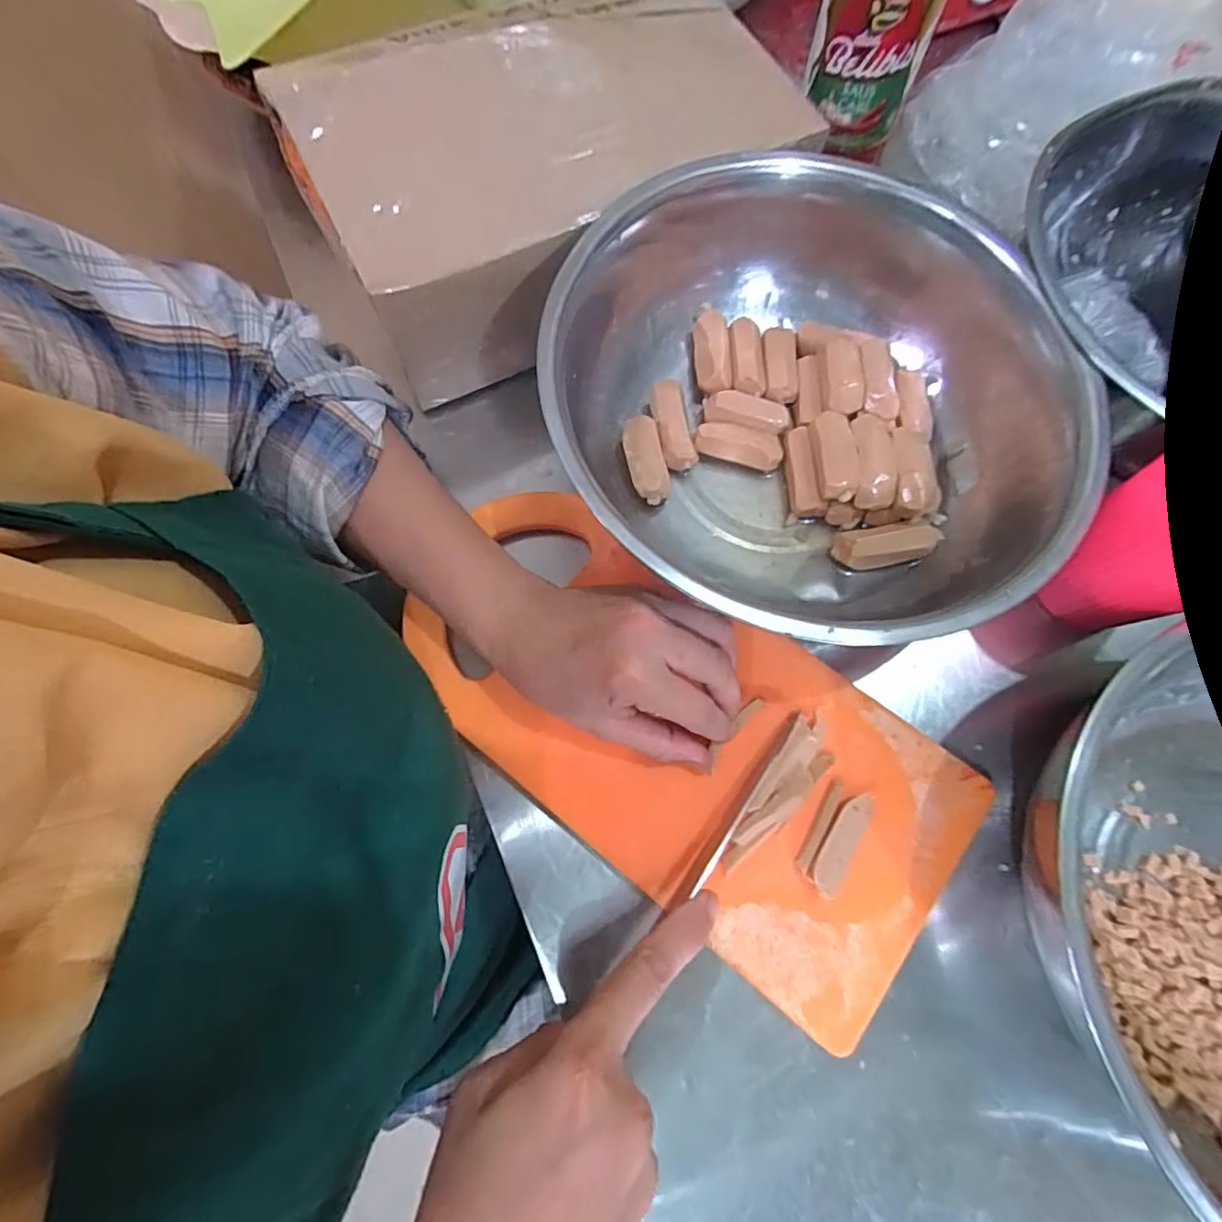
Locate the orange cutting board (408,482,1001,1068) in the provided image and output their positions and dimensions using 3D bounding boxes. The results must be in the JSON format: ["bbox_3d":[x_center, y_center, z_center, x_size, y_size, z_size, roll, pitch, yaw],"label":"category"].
[{"bbox_3d":[0.031,0.059,0.287,0.285,0.015,0.135,36,78,9],"label":"orange cutting board"}]

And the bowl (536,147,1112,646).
[{"bbox_3d":[0.102,-0.117,0.300,0.239,0.070,0.270,-36,78,-9],"label":"bowl"}]

